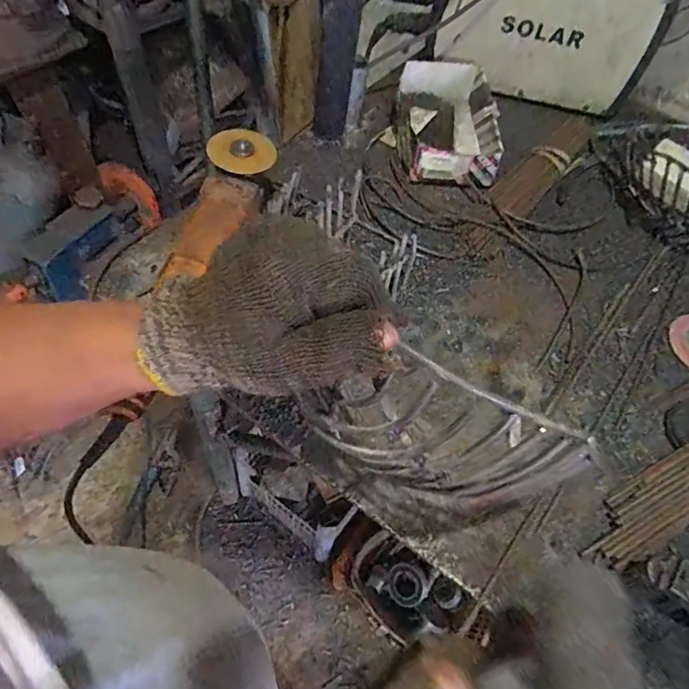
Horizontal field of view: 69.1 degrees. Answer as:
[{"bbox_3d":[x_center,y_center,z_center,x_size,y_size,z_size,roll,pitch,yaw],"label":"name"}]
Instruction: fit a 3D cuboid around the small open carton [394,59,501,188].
[{"bbox_3d":[0.157,-0.353,0.788,0.146,0.059,0.246,5,57,-1],"label":"small open carton"}]

